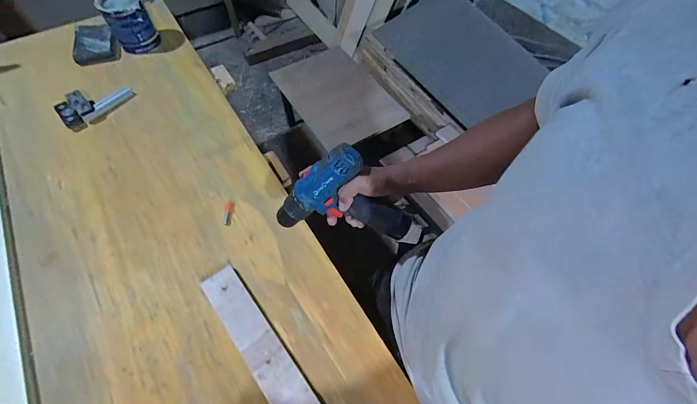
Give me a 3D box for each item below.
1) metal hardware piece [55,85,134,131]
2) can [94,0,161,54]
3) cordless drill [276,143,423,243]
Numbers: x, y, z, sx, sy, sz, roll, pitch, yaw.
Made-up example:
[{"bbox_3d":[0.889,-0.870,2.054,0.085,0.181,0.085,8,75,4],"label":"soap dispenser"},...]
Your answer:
[{"bbox_3d":[-0.627,-0.250,0.806,0.170,0.034,0.093,-35,67,-19],"label":"metal hardware piece"},{"bbox_3d":[-0.602,-0.497,0.899,0.109,0.116,0.108,-26,64,-15],"label":"can"},{"bbox_3d":[-0.001,-0.023,0.516,0.213,0.148,0.063,7,32,1],"label":"cordless drill"}]

